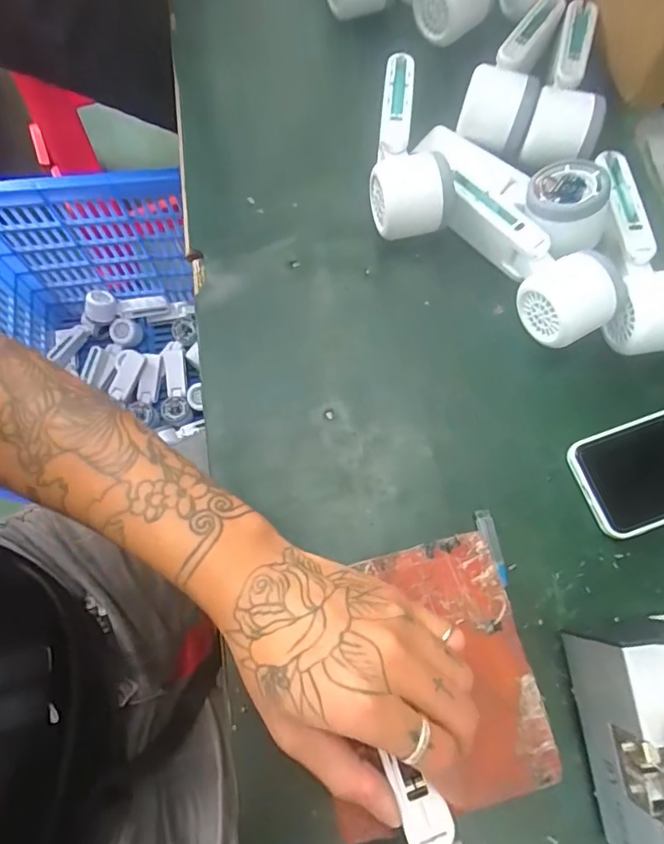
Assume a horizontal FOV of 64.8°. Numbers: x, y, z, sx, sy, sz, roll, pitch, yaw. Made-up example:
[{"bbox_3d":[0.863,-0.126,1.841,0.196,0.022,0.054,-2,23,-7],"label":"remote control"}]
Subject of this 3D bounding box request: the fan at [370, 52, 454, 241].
[{"bbox_3d":[0.063,-0.233,0.434,0.066,0.045,0.167,2,74,-1],"label":"fan"}]

